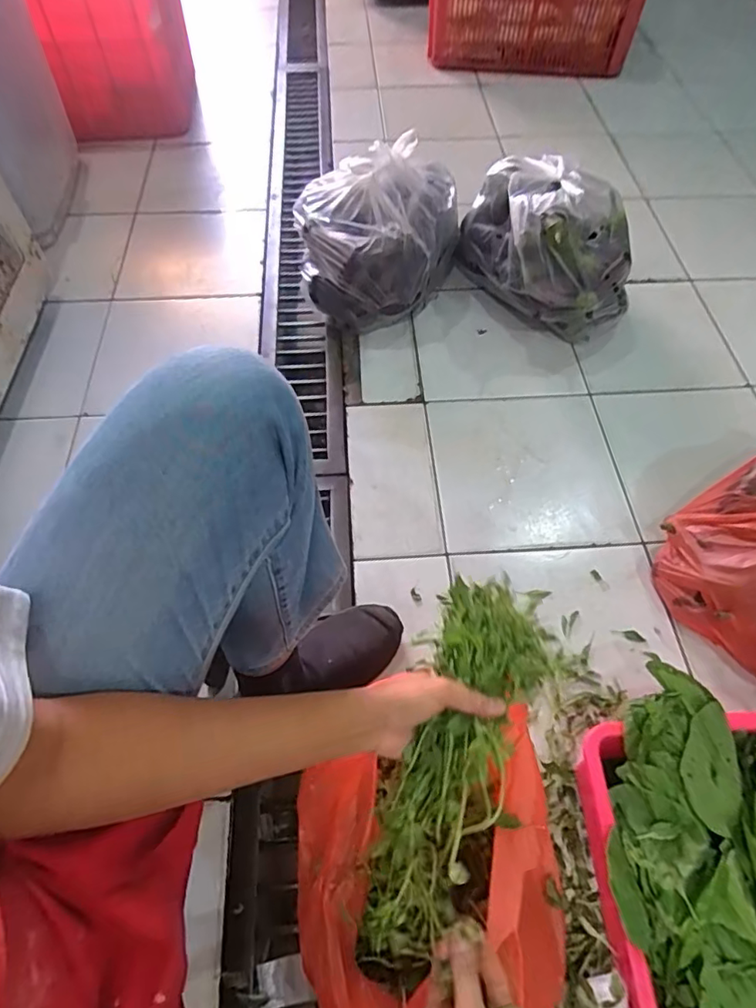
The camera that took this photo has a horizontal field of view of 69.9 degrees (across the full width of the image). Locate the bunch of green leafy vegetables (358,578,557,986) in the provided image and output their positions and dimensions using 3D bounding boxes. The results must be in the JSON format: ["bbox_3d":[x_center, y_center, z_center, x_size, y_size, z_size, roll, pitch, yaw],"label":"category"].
[{"bbox_3d":[0.065,0.201,0.437,0.100,0.048,0.293,21,69,11],"label":"bunch of green leafy vegetables"}]

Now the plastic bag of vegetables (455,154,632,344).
[{"bbox_3d":[0.309,-0.471,1.011,0.200,0.251,0.307,-17,60,-12],"label":"plastic bag of vegetables"}]

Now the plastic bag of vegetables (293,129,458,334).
[{"bbox_3d":[0.008,-0.494,1.029,0.294,0.234,0.258,-6,59,-5],"label":"plastic bag of vegetables"}]

